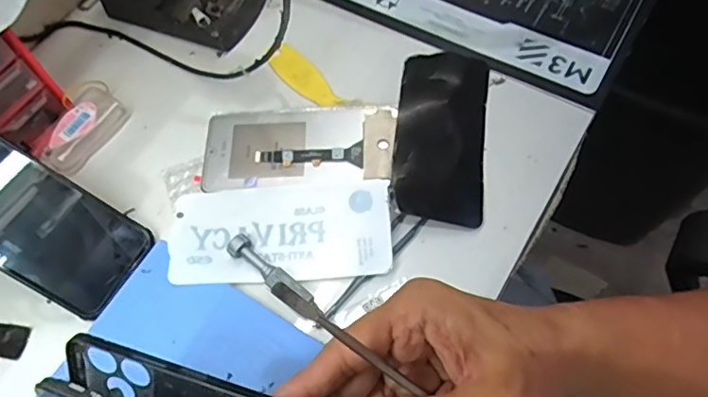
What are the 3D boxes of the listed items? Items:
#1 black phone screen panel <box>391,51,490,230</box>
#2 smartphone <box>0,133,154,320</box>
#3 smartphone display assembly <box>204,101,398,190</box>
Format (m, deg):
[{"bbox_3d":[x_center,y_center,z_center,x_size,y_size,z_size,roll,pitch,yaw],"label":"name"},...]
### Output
[{"bbox_3d":[0.072,-0.057,0.454,0.072,0.009,0.166,14,60,-8],"label":"black phone screen panel"},{"bbox_3d":[-0.236,0.011,0.405,0.164,0.009,0.083,35,67,-10],"label":"smartphone"},{"bbox_3d":[-0.045,-0.045,0.451,0.153,0.009,0.075,-3,64,2],"label":"smartphone display assembly"}]

